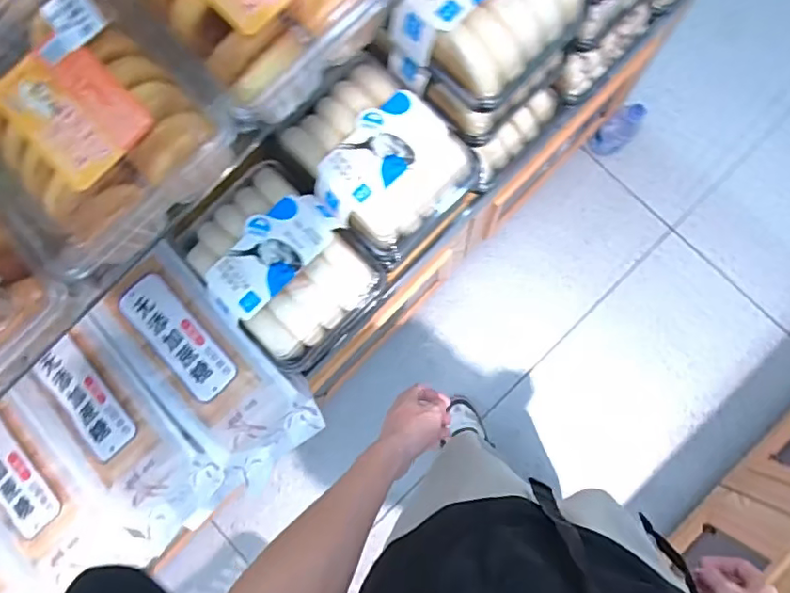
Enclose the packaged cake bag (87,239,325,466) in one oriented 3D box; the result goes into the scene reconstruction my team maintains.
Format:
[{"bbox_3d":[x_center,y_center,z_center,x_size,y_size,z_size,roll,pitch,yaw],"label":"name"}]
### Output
[{"bbox_3d":[-0.206,0.074,0.632,0.120,0.049,0.254,-44,82,-1],"label":"packaged cake bag"}]

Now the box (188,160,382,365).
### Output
[{"bbox_3d":[-0.123,-0.035,0.623,0.190,0.056,0.152,42,89,8],"label":"box"}]

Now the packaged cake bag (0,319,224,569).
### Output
[{"bbox_3d":[-0.302,0.159,0.623,0.131,0.045,0.237,-41,82,0],"label":"packaged cake bag"}]

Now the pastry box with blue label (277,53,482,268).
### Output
[{"bbox_3d":[-0.024,-0.151,0.630,0.158,0.065,0.185,-45,82,-1],"label":"pastry box with blue label"}]

